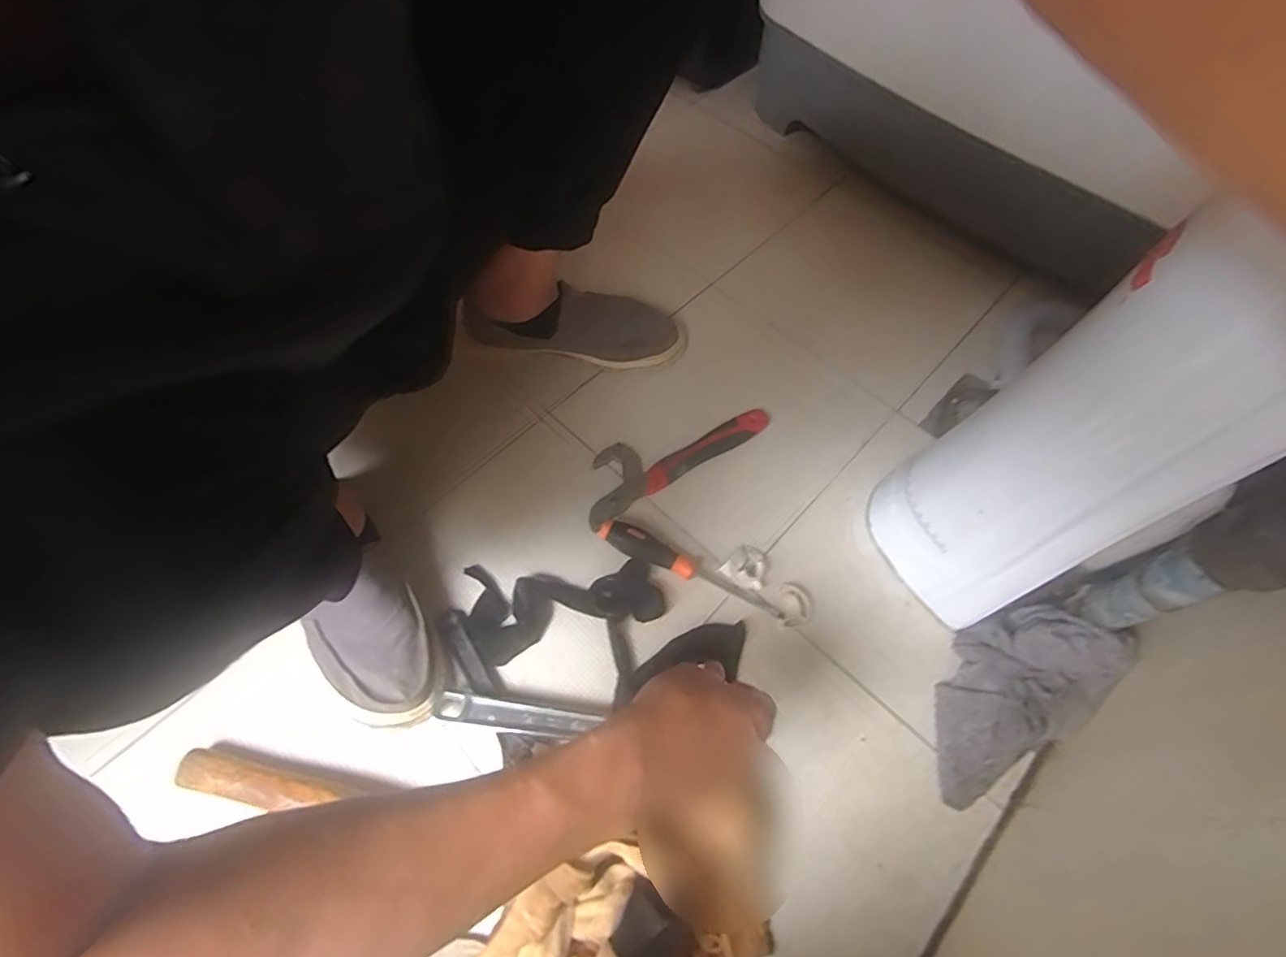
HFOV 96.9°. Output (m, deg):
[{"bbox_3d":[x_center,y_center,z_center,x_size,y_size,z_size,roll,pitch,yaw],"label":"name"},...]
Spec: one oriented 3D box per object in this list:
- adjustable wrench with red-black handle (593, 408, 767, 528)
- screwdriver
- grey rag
[{"bbox_3d":[0.028,-0.033,0.655,0.240,0.025,0.082,-30,67,-17],"label":"adjustable wrench with red-black handle"},{"bbox_3d":[0.047,0.091,0.584,0.200,0.027,0.025,22,63,9],"label":"screwdriver"},{"bbox_3d":[0.333,0.194,0.514,0.195,0.080,0.106,-36,69,-19],"label":"grey rag"}]

